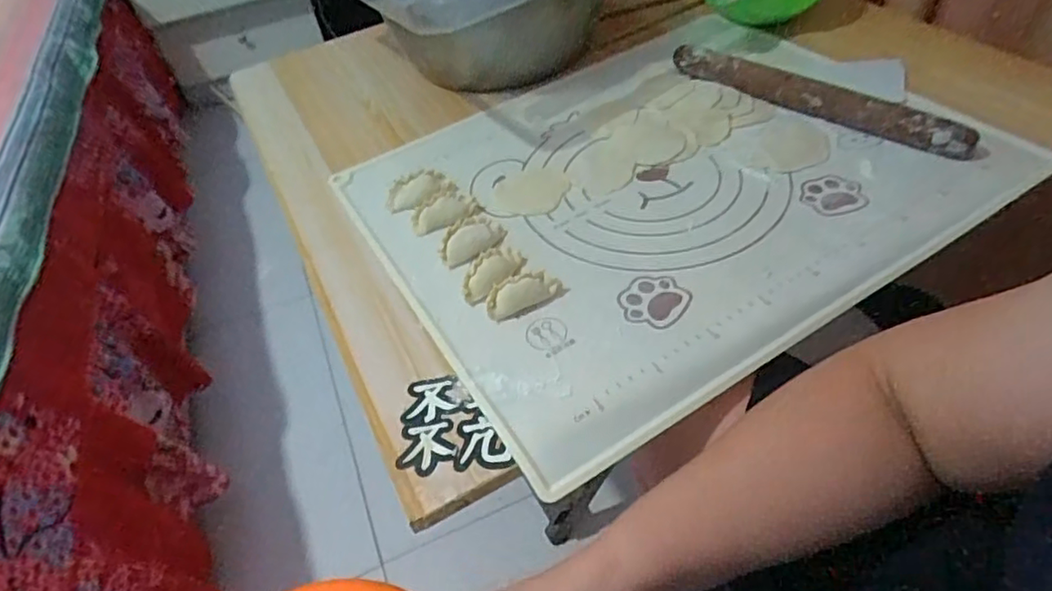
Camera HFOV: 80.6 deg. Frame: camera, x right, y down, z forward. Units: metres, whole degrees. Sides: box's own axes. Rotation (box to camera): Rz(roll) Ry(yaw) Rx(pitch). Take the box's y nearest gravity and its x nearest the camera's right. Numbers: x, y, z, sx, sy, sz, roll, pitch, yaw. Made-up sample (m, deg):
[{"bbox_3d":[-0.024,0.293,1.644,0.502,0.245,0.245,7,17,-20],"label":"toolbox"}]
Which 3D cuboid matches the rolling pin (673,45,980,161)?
[{"bbox_3d":[0.262,-0.186,0.576,0.276,0.032,0.028,33,59,32],"label":"rolling pin"}]

